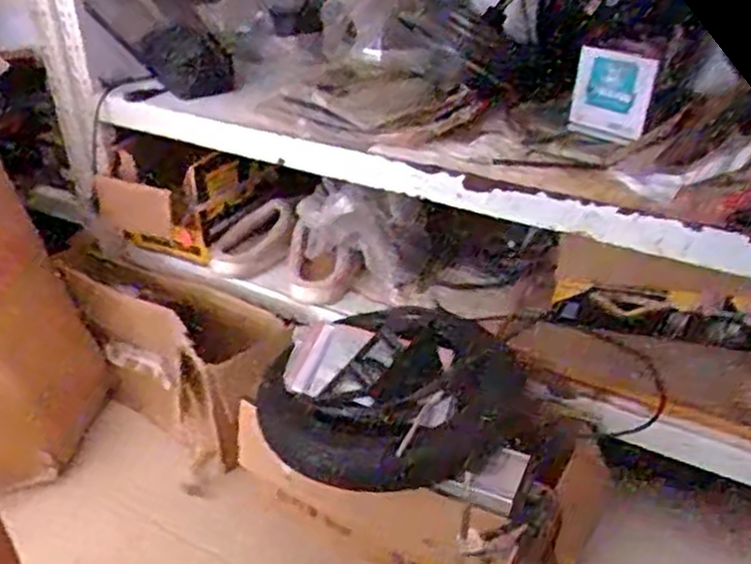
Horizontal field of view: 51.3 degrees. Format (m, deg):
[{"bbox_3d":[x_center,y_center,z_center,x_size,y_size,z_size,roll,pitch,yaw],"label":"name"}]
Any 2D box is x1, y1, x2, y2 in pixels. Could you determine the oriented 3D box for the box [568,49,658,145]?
[{"bbox_3d":[0.302,-0.237,1.008,0.093,0.137,0.024,14,59,13],"label":"box"}]

